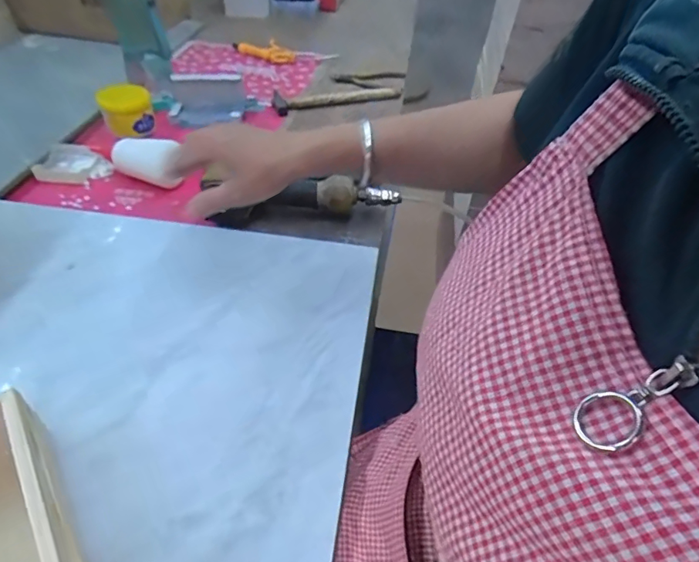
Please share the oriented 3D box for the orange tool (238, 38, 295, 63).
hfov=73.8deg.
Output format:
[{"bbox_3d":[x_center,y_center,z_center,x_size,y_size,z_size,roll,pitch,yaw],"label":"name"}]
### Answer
[{"bbox_3d":[-0.182,-0.508,1.016,0.130,0.026,0.055,27,48,21],"label":"orange tool"}]

